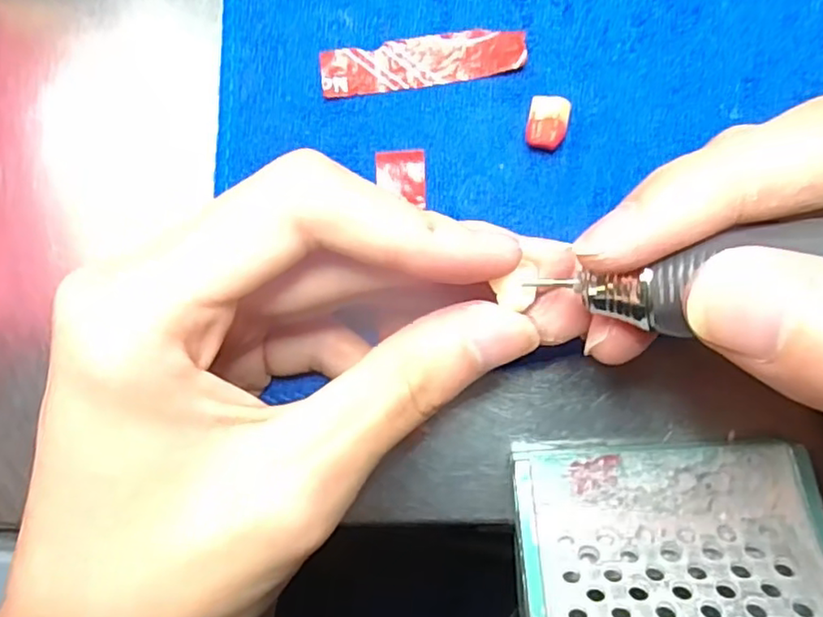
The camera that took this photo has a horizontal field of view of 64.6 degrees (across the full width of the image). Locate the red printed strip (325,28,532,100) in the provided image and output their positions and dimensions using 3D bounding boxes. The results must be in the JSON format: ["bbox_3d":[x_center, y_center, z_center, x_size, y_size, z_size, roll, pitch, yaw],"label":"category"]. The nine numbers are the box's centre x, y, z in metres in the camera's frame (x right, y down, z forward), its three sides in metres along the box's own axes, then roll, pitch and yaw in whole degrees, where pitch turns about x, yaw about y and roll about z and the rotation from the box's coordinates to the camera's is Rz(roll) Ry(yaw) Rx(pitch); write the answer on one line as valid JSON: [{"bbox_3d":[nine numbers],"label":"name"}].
[{"bbox_3d":[0.003,-0.072,0.187,0.058,0.004,0.014,-6,84,7],"label":"red printed strip"}]

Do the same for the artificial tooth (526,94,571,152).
[{"bbox_3d":[0.037,-0.050,0.179,0.011,0.010,0.014,10,86,8],"label":"artificial tooth"}]

